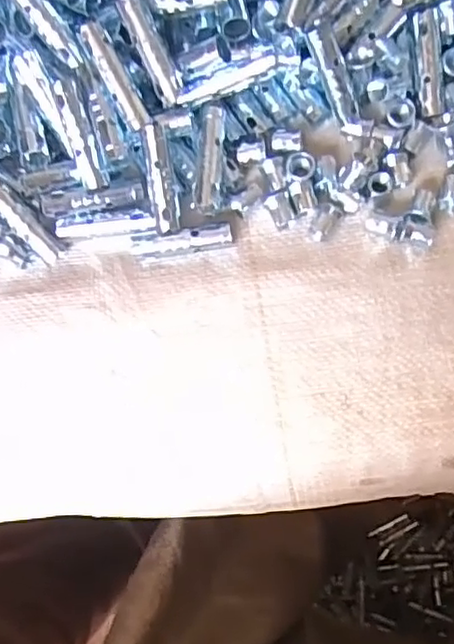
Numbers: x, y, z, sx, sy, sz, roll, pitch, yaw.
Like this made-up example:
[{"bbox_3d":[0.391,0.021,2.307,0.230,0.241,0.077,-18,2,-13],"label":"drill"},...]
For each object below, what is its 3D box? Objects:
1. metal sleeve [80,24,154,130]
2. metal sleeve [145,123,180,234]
[{"bbox_3d":[-0.042,-0.092,0.239,0.008,0.004,0.040,-28,104,3],"label":"metal sleeve"},{"bbox_3d":[-0.026,-0.056,0.250,0.009,0.006,0.042,-7,103,5],"label":"metal sleeve"}]

